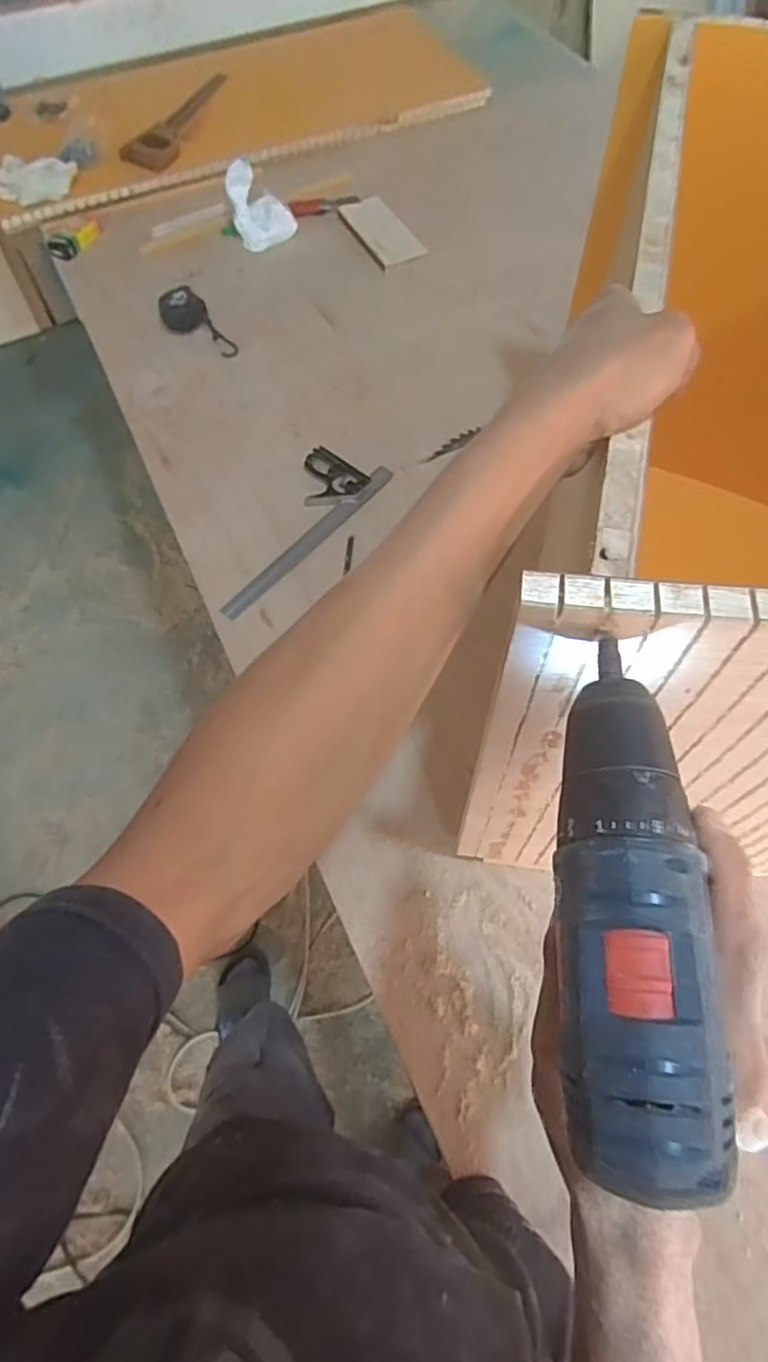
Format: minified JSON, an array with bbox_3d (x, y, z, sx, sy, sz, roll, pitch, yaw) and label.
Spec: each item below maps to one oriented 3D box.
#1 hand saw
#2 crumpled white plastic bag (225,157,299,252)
[{"bbox_3d":[-0.375,-1.063,1.275,0.084,0.033,0.325,23,65,13],"label":"hand saw"},{"bbox_3d":[-0.206,-0.806,1.135,0.107,0.097,0.092,-13,64,-4],"label":"crumpled white plastic bag"}]

